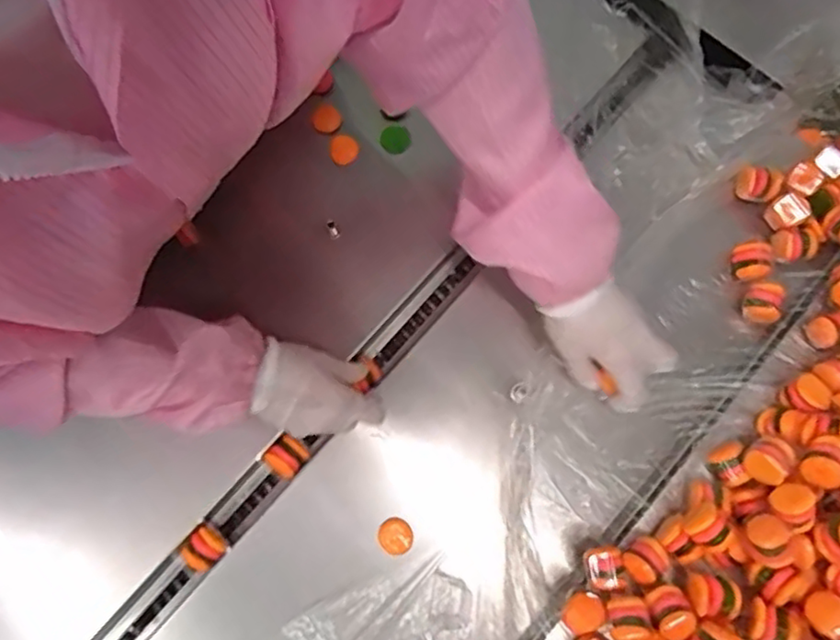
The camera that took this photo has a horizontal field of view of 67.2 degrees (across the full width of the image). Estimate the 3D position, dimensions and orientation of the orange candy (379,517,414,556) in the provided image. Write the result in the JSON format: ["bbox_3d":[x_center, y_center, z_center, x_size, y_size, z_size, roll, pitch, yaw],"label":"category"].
[{"bbox_3d":[-0.020,0.184,0.537,0.027,0.014,0.029,0,77,1],"label":"orange candy"}]

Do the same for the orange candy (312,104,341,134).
[{"bbox_3d":[-0.090,-0.196,0.614,0.028,0.010,0.026,-32,102,-8],"label":"orange candy"}]

